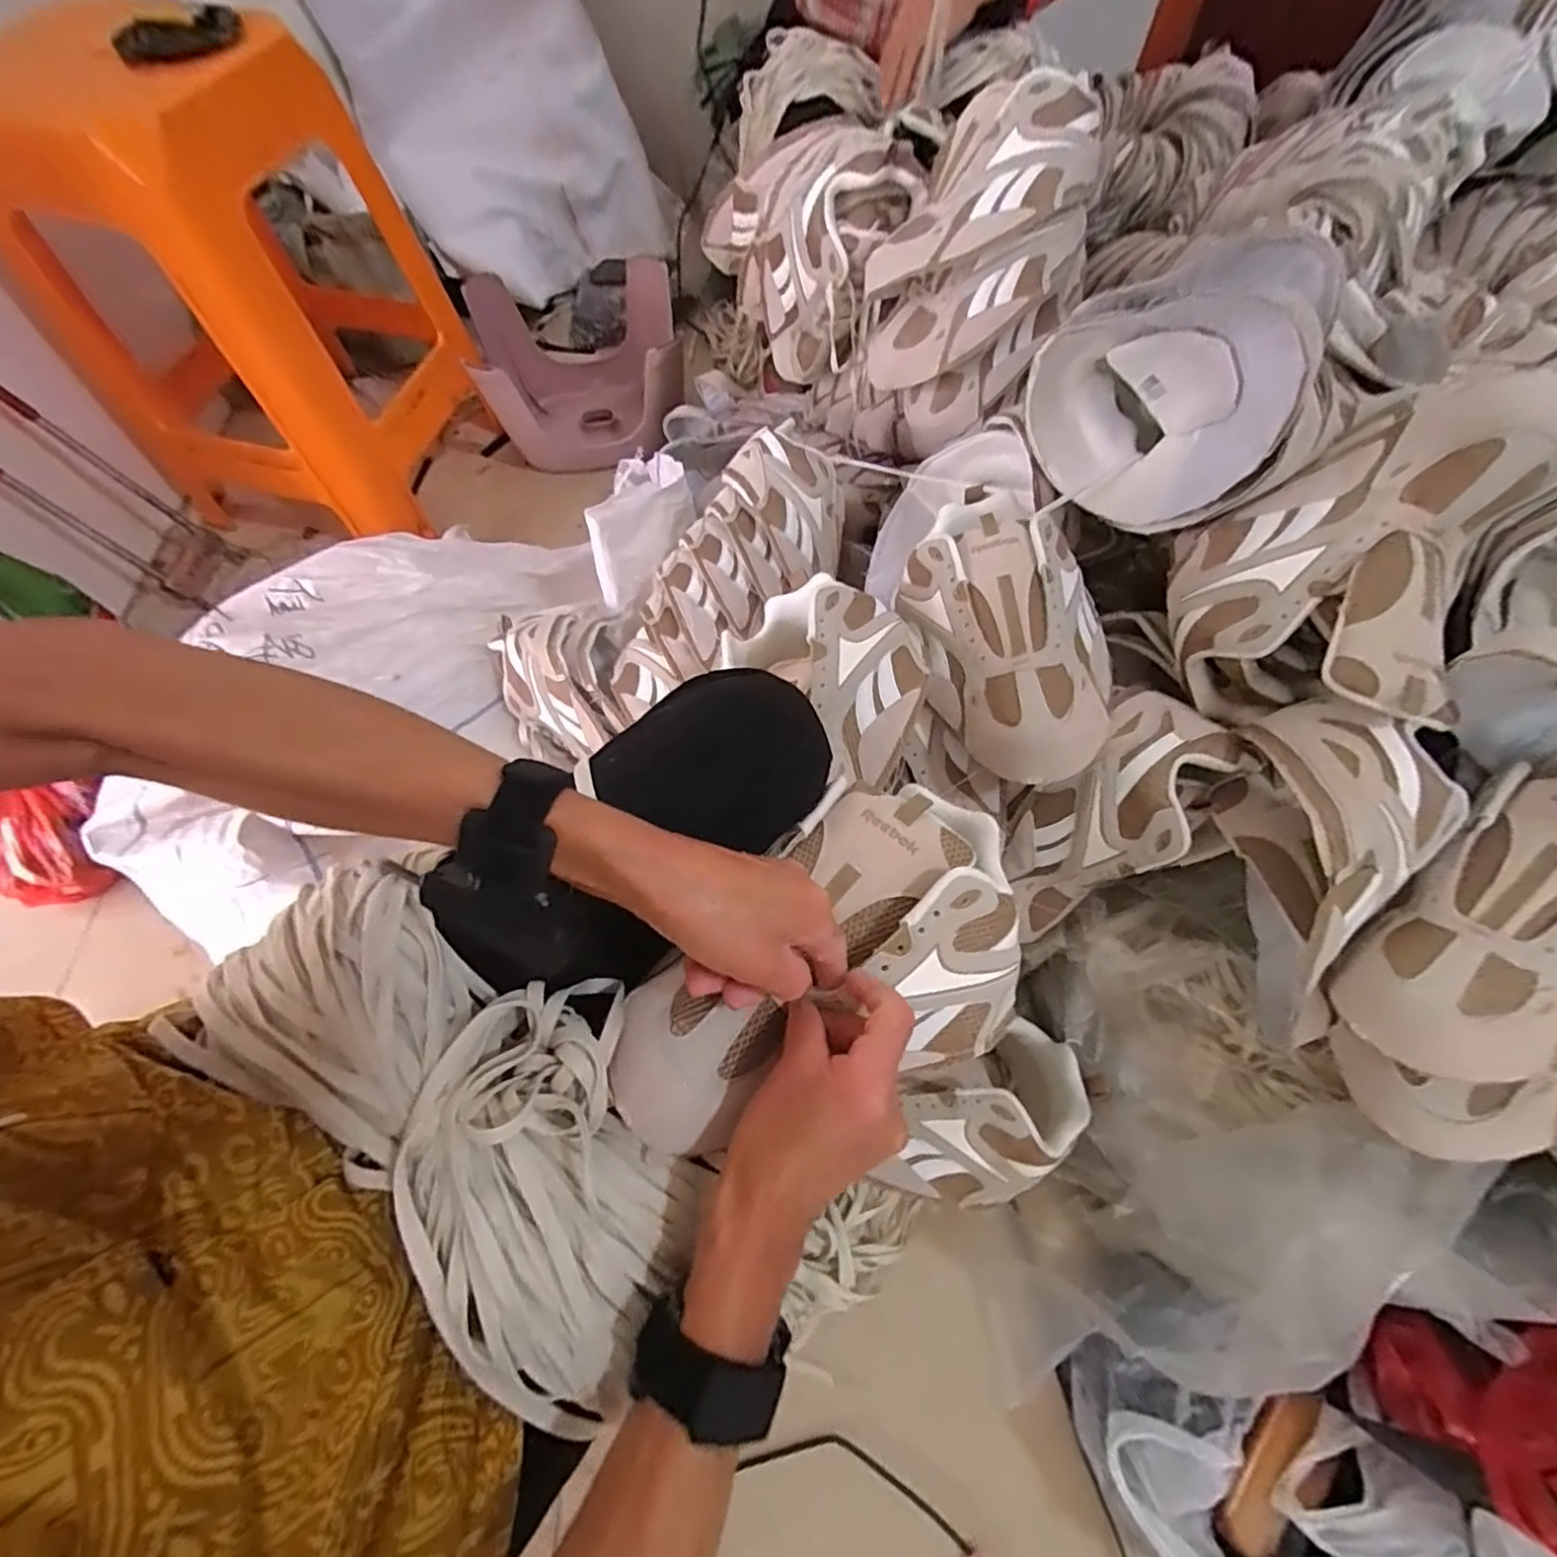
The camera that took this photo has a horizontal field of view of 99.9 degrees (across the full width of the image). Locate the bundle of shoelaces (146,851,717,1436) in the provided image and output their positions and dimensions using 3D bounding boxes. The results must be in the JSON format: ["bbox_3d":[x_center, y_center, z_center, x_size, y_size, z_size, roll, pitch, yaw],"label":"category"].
[{"bbox_3d":[-0.149,0.146,0.310,0.261,0.057,0.132,35,69,16],"label":"bundle of shoelaces"}]

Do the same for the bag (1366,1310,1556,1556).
[{"bbox_3d":[0.502,0.410,0.420,0.161,0.108,0.101,2,64,1],"label":"bag"}]

